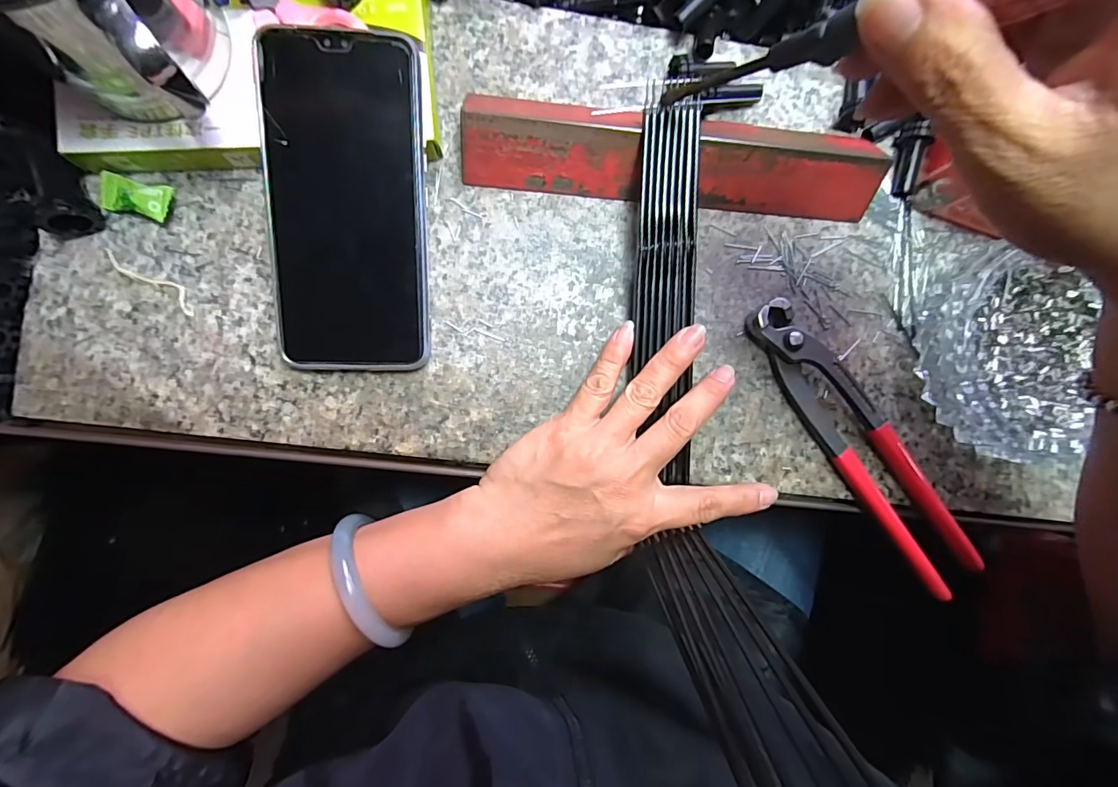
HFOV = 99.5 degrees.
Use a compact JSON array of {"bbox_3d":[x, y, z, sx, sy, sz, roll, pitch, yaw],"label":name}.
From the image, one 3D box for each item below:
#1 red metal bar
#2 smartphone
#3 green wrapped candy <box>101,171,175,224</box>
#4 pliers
[{"bbox_3d":[0.064,-0.132,0.257,0.227,0.027,0.047,3,90,-5],"label":"red metal bar"},{"bbox_3d":[-0.104,-0.090,0.234,0.074,0.006,0.155,1,100,-4],"label":"smartphone"},{"bbox_3d":[-0.216,-0.100,0.241,0.032,0.010,0.018,14,89,-5],"label":"green wrapped candy"},{"bbox_3d":[0.176,0.027,0.272,0.043,0.016,0.196,-36,93,-3],"label":"pliers"}]

